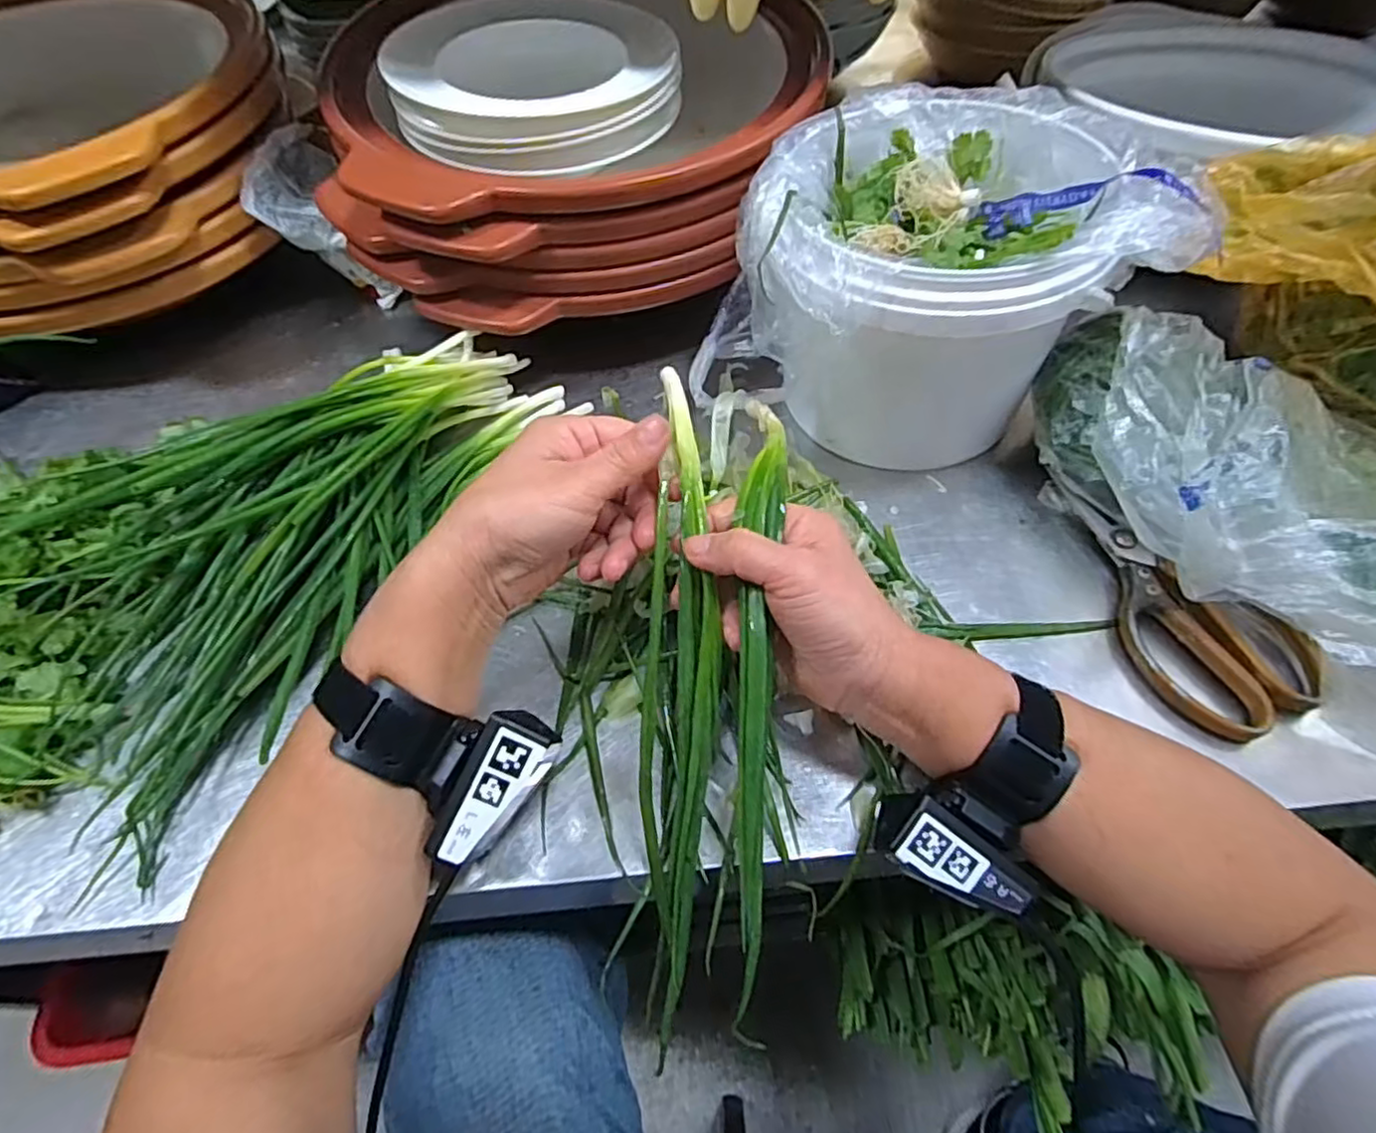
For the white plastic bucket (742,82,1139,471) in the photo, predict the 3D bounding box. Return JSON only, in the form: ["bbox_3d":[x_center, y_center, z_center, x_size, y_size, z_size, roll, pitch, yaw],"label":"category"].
[{"bbox_3d":[0.146,-0.179,0.452,0.196,0.165,0.208,14,57,10],"label":"white plastic bucket"}]

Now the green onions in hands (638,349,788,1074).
[{"bbox_3d":[0.013,0.062,0.329,0.062,0.045,0.309,2,83,2],"label":"green onions in hands"}]

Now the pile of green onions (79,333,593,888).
[{"bbox_3d":[-0.229,-0.033,0.417,0.152,0.072,0.362,27,61,18],"label":"pile of green onions"}]

